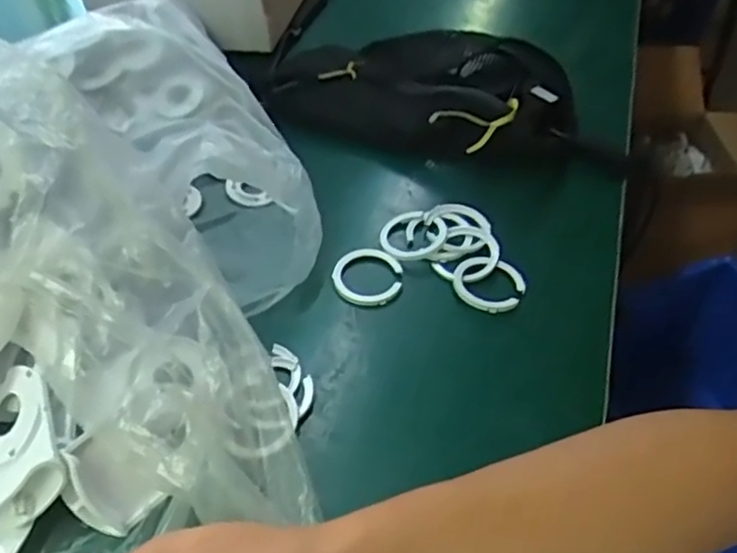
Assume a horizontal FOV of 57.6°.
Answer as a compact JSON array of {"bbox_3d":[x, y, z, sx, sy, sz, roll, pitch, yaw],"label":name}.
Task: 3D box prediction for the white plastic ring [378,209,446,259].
[{"bbox_3d":[0.033,-0.032,0.510,0.049,0.005,0.051,-6,45,6],"label":"white plastic ring"}]

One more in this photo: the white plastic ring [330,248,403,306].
[{"bbox_3d":[-0.001,0.001,0.489,0.050,0.008,0.050,0,47,0],"label":"white plastic ring"}]

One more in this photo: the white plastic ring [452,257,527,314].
[{"bbox_3d":[0.086,0.006,0.481,0.050,0.011,0.047,0,47,0],"label":"white plastic ring"}]

